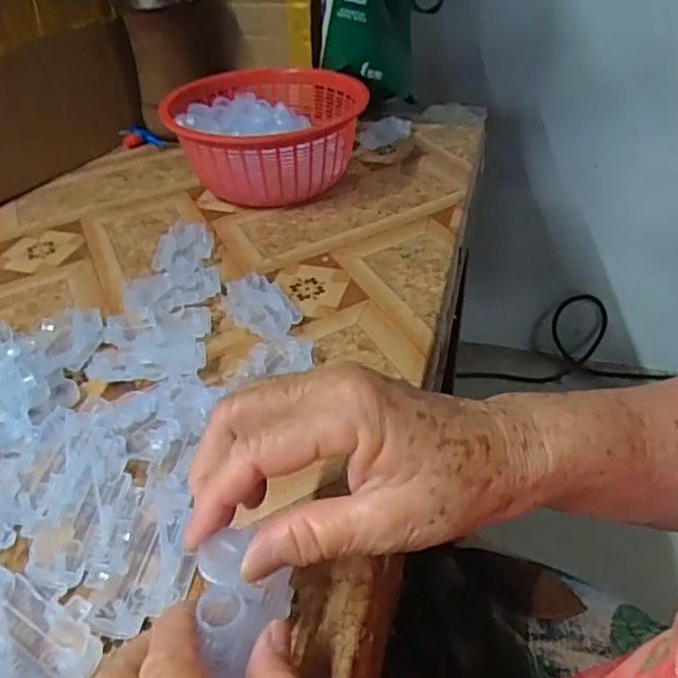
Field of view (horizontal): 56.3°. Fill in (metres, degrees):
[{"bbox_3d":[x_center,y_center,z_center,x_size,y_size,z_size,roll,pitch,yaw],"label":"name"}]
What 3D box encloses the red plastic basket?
[{"bbox_3d":[-0.073,-0.211,0.662,0.183,0.084,0.218,8,39,13],"label":"red plastic basket"}]

